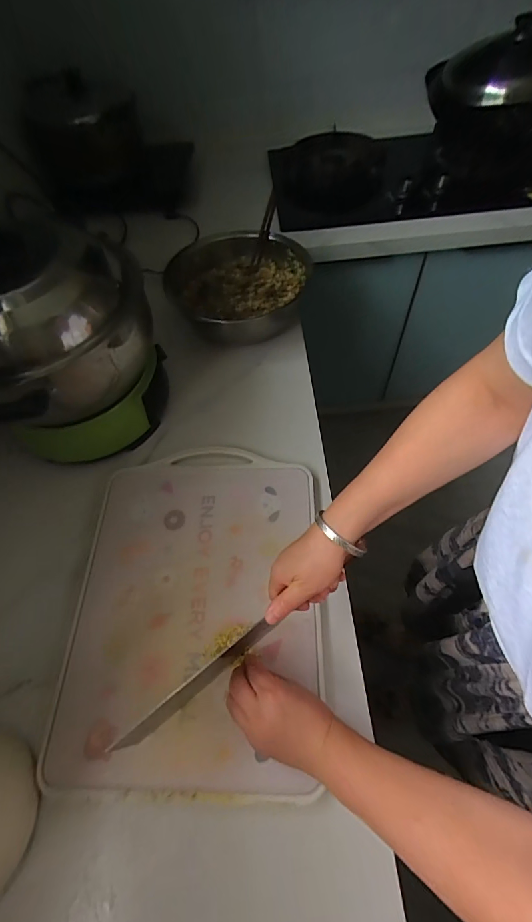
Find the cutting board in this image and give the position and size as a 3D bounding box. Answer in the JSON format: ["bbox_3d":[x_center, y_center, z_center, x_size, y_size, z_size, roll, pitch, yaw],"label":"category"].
[{"bbox_3d":[-0.090,0.170,0.523,0.307,0.014,0.420,0,59,3],"label":"cutting board"}]

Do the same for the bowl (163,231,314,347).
[{"bbox_3d":[-0.056,-0.342,0.783,0.259,0.074,0.262,-2,58,3],"label":"bowl"}]

